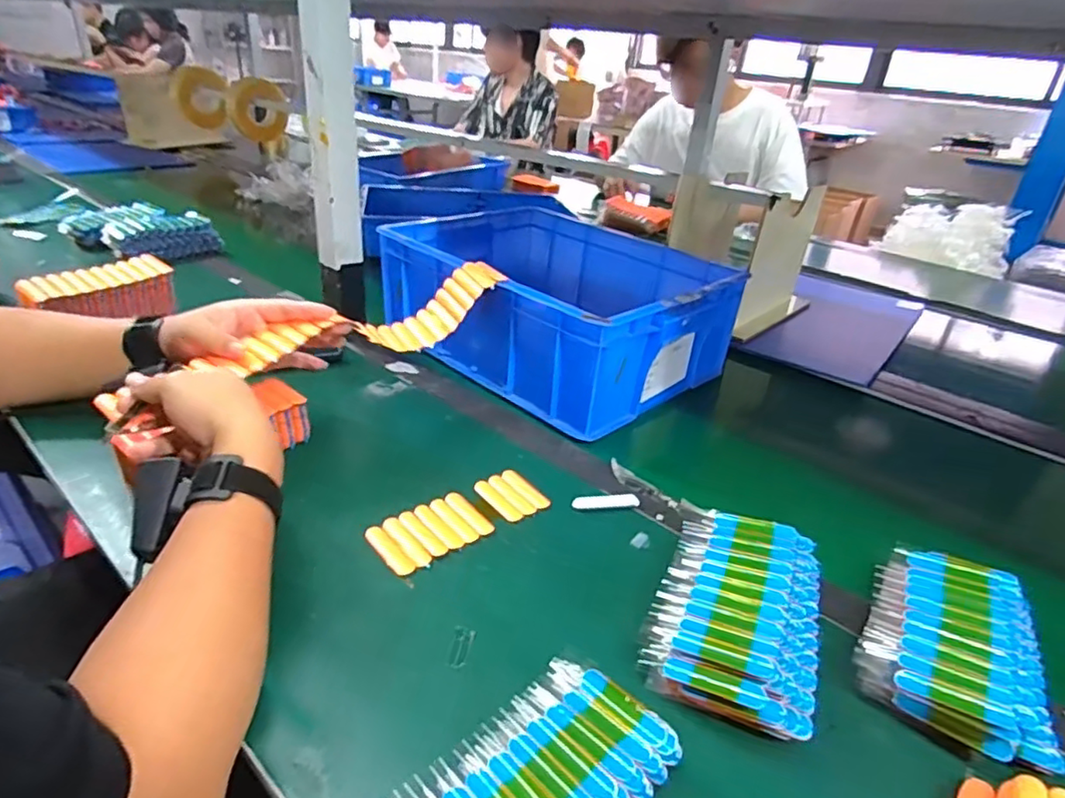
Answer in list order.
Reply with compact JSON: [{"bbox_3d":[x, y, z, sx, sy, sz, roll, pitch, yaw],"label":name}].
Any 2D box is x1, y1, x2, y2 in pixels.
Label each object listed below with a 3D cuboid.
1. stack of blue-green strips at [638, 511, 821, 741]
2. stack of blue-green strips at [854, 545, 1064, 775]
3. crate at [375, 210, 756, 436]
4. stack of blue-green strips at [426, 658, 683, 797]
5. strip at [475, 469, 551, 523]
[{"bbox_3d":[0.146,0.147,0.442,0.106,0.041,0.161,17,31,18],"label":"stack of blue-green strips"},{"bbox_3d":[0.297,0.168,0.433,0.115,0.039,0.169,22,33,25],"label":"stack of blue-green strips"},{"bbox_3d":[0.030,-0.128,0.821,0.394,0.134,0.319,29,37,34],"label":"crate"},{"bbox_3d":[0.002,0.215,0.339,0.091,0.029,0.152,30,37,35],"label":"stack of blue-green strips"},{"bbox_3d":[-0.019,0.087,0.567,0.047,0.004,0.064,-18,38,-36],"label":"strip"}]

